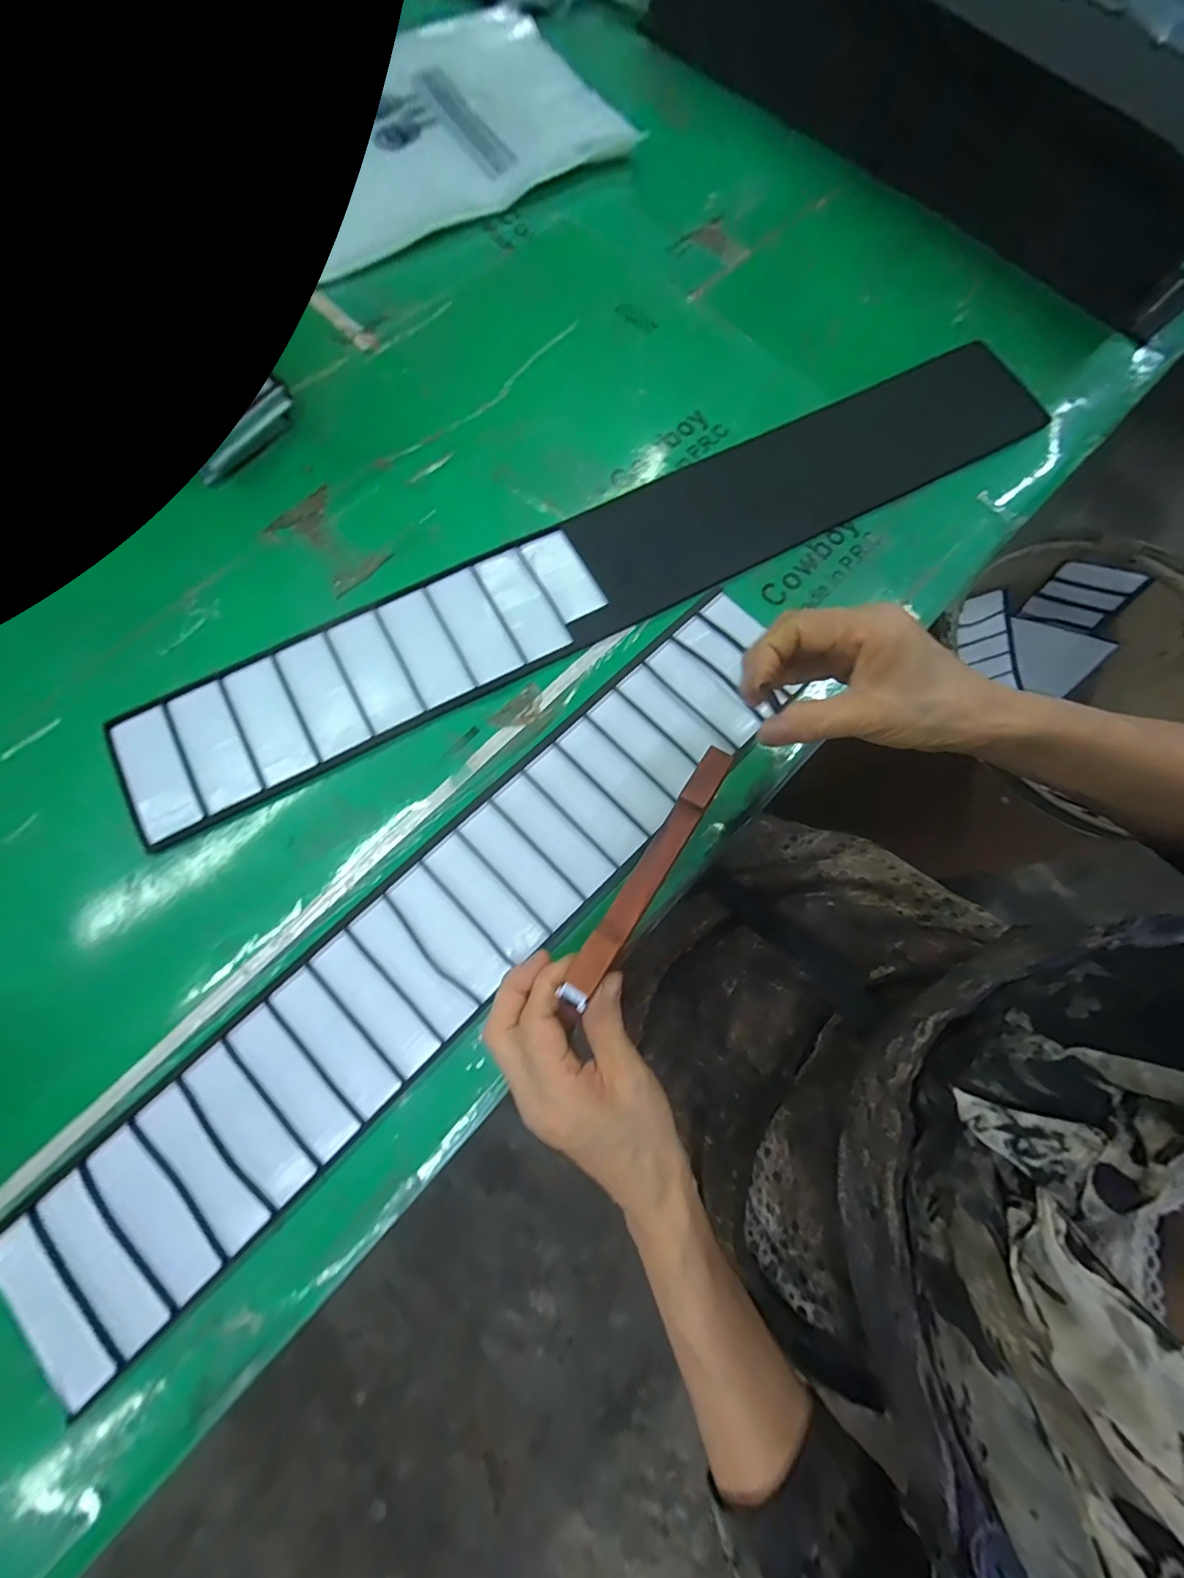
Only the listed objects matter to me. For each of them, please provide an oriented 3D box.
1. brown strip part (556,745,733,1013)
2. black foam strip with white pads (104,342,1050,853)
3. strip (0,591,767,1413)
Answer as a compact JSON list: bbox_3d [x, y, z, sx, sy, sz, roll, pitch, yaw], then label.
[{"bbox_3d":[0.031,0.040,0.271,0.016,0.011,0.150,33,68,7],"label":"brown strip part"},{"bbox_3d":[0.024,-0.171,0.392,0.714,0.006,0.103,-28,78,-9],"label":"black foam strip with white pads"},{"bbox_3d":[-0.078,0.078,0.320,0.540,0.005,0.092,-43,80,-12],"label":"strip"}]

